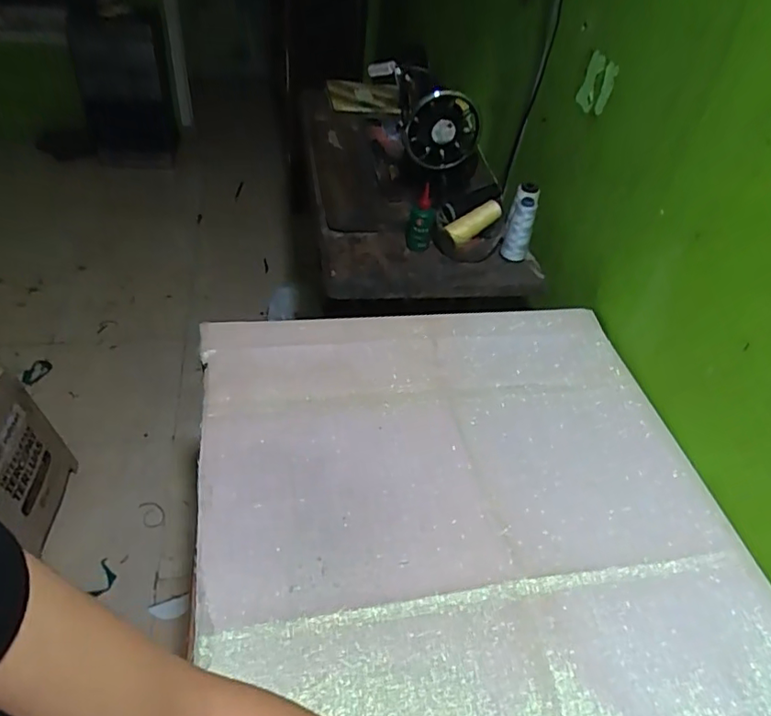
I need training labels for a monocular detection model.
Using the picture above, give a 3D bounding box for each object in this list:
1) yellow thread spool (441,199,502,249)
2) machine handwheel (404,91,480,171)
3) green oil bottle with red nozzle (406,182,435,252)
[{"bbox_3d":[0.157,-0.239,1.001,0.108,0.034,0.035,-34,53,-7],"label":"yellow thread spool"},{"bbox_3d":[0.104,-0.401,1.005,0.135,0.120,0.043,-5,45,-13],"label":"machine handwheel"},{"bbox_3d":[0.064,-0.250,0.987,0.046,0.125,0.043,6,43,-2],"label":"green oil bottle with red nozzle"}]

